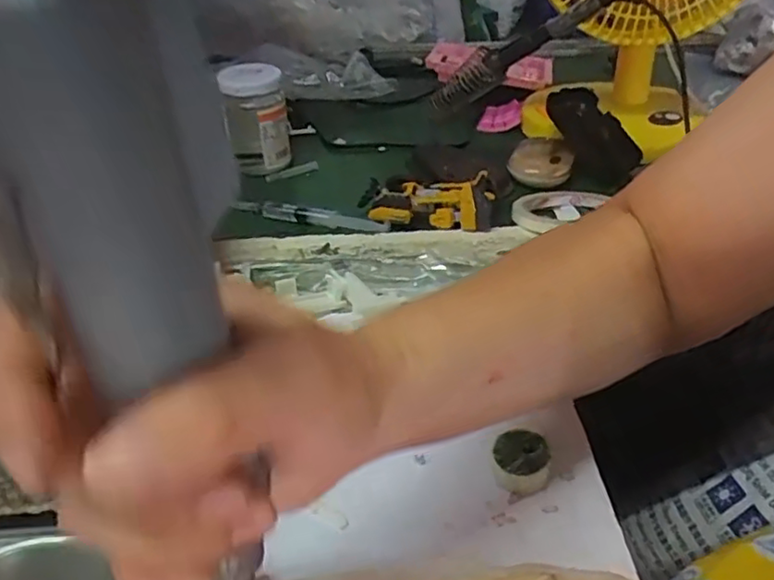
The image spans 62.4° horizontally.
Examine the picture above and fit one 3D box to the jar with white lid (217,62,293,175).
[{"bbox_3d":[-0.132,-0.175,0.638,0.060,0.092,0.057,-11,38,-13],"label":"jar with white lid"}]

